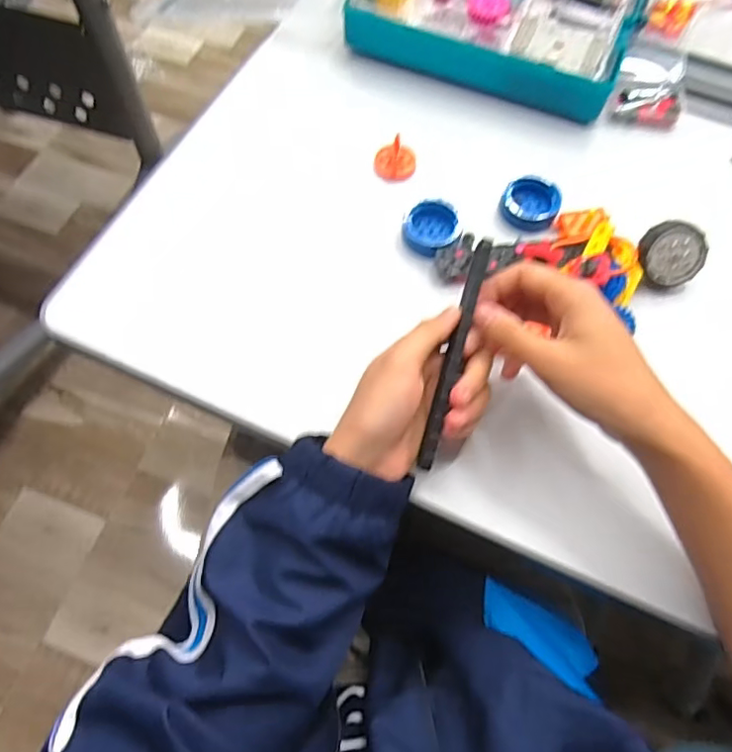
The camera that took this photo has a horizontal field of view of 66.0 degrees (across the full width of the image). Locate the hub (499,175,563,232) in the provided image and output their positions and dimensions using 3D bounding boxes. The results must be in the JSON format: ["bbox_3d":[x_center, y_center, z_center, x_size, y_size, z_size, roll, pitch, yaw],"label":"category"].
[{"bbox_3d":[0.139,-0.145,0.476,0.047,0.019,0.044,1,65,-1],"label":"hub"}]

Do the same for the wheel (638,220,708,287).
[{"bbox_3d":[0.236,-0.095,0.435,0.047,0.011,0.047,1,108,3],"label":"wheel"}]

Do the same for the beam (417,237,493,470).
[{"bbox_3d":[0.055,-0.014,0.352,0.010,0.008,0.146,15,90,5],"label":"beam"}]

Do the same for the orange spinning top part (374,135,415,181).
[{"bbox_3d":[0.027,-0.190,0.491,0.036,0.023,0.030,-9,65,-6],"label":"orange spinning top part"}]

